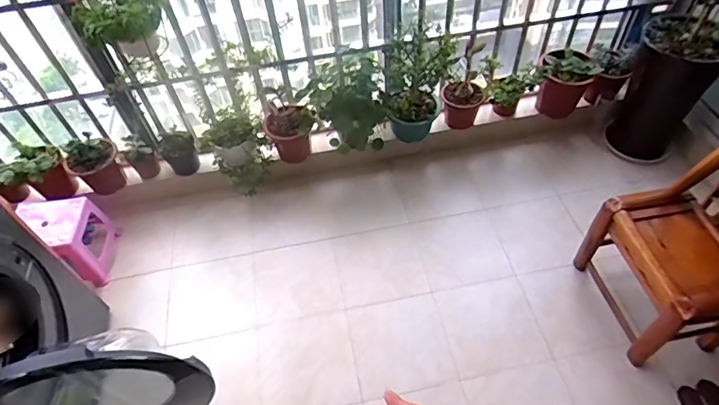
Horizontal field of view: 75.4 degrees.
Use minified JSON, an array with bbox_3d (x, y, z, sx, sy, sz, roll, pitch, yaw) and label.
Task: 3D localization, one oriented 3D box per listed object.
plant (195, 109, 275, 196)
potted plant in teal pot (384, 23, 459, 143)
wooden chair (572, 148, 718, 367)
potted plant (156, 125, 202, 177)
[{"bbox_3d":[-0.475,-0.194,1.816,0.210,0.251,0.258,-38,58,-23],"label":"plant"},{"bbox_3d":[0.218,-0.419,1.736,0.254,0.359,0.226,5,52,8],"label":"potted plant in teal pot"},{"bbox_3d":[0.992,0.084,1.271,0.476,0.654,0.426,-14,52,-6],"label":"wooden chair"},{"bbox_3d":[-0.700,-0.197,1.815,0.129,0.154,0.132,-2,51,3],"label":"potted plant"}]

